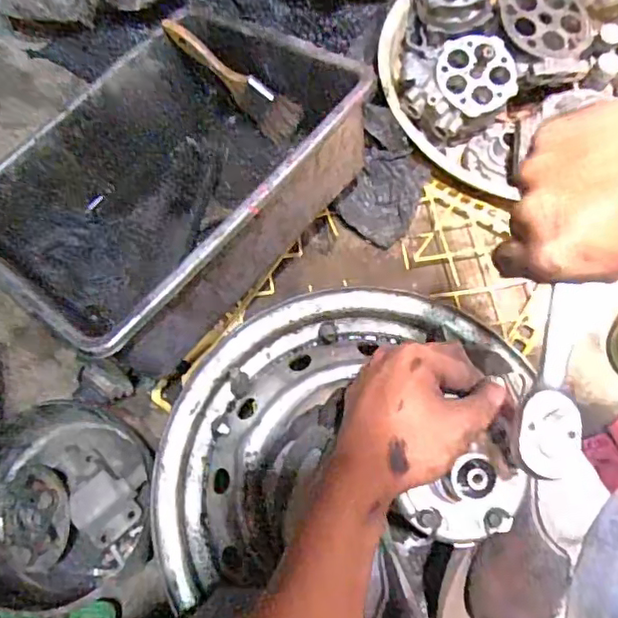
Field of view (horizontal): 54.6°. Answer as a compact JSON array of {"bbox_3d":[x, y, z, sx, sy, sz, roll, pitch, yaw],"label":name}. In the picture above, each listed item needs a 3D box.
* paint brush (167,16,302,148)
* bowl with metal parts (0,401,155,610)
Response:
[{"bbox_3d":[-0.094,-0.277,0.722,0.194,0.048,0.017,40,43,-2],"label":"paint brush"},{"bbox_3d":[-0.259,0.199,0.617,0.185,0.077,0.188,0,70,0],"label":"bowl with metal parts"}]

